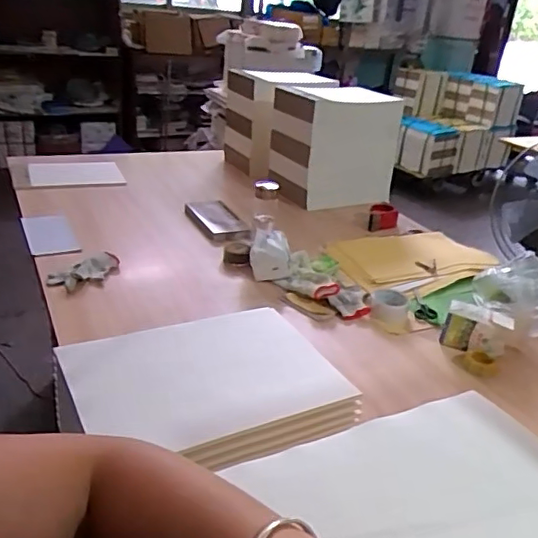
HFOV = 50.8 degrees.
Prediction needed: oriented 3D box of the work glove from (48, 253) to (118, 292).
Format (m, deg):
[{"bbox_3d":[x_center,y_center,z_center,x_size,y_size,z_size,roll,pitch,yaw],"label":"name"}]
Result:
[{"bbox_3d":[-0.447,0.006,1.382,0.079,0.030,0.182,22,31,31],"label":"work glove"}]

